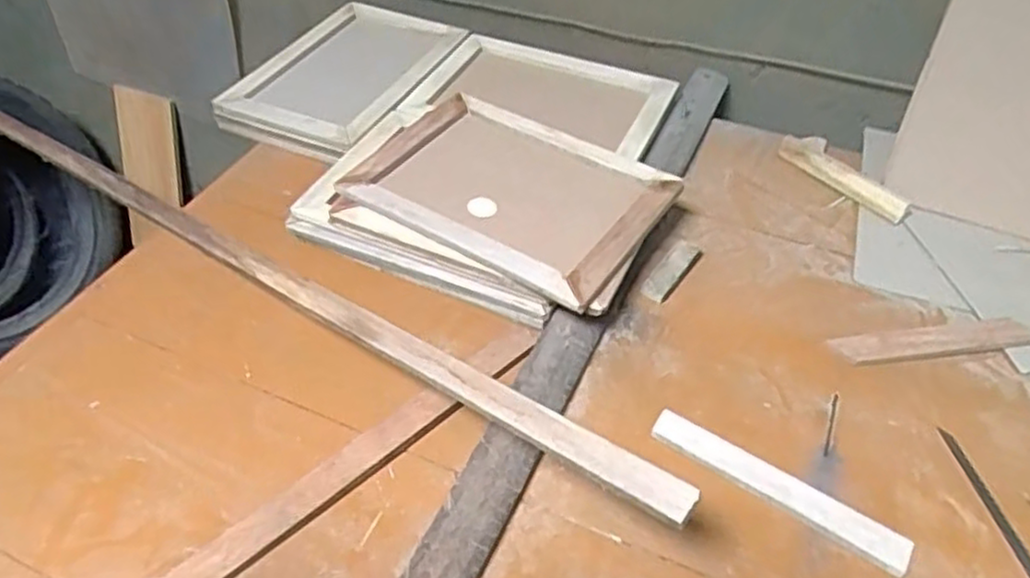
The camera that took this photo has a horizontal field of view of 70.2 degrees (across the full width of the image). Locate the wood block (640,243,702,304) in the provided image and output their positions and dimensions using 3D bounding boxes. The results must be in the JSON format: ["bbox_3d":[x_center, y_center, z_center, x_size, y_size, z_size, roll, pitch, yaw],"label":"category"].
[{"bbox_3d":[0.161,-0.019,0.748,0.027,0.007,0.096,29,53,24],"label":"wood block"}]

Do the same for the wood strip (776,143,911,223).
[{"bbox_3d":[0.377,-0.126,0.846,0.037,0.014,0.159,-31,55,-26],"label":"wood strip"}]

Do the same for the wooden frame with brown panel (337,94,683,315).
[{"bbox_3d":[-0.005,-0.108,0.759,0.305,0.026,0.217,24,50,23],"label":"wooden frame with brown panel"}]

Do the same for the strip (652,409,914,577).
[{"bbox_3d":[0.208,0.159,0.586,0.206,0.013,0.031,27,52,23],"label":"strip"}]

